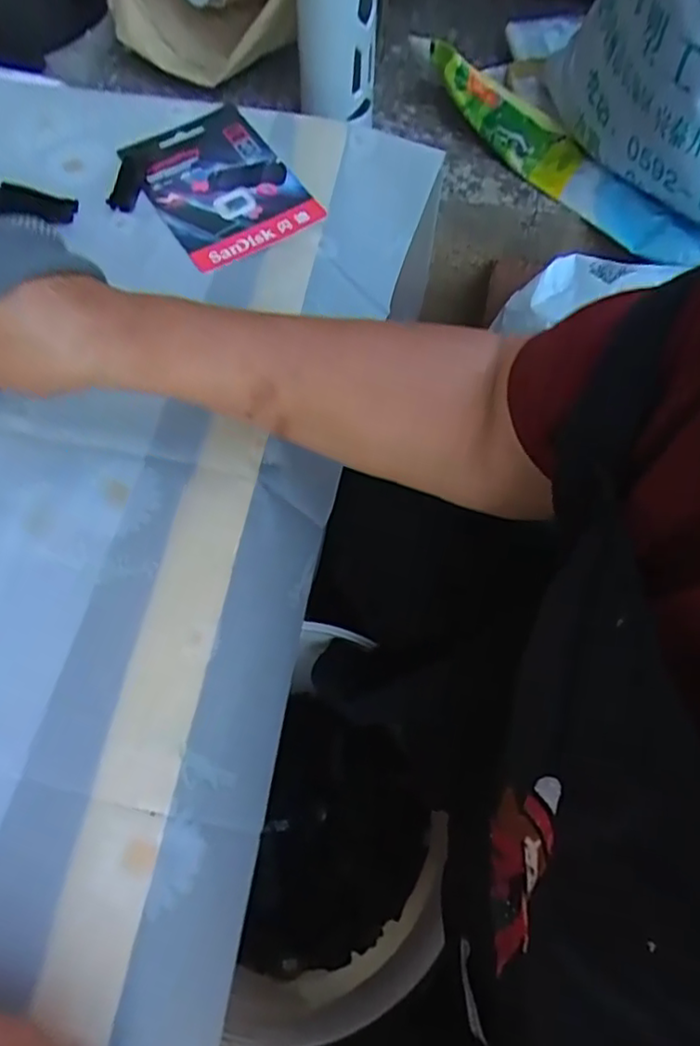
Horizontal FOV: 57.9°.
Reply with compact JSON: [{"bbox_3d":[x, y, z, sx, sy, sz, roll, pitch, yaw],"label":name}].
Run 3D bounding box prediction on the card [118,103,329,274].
[{"bbox_3d":[-0.100,-0.253,0.467,0.097,0.010,0.155,-31,67,-11],"label":"card"}]

